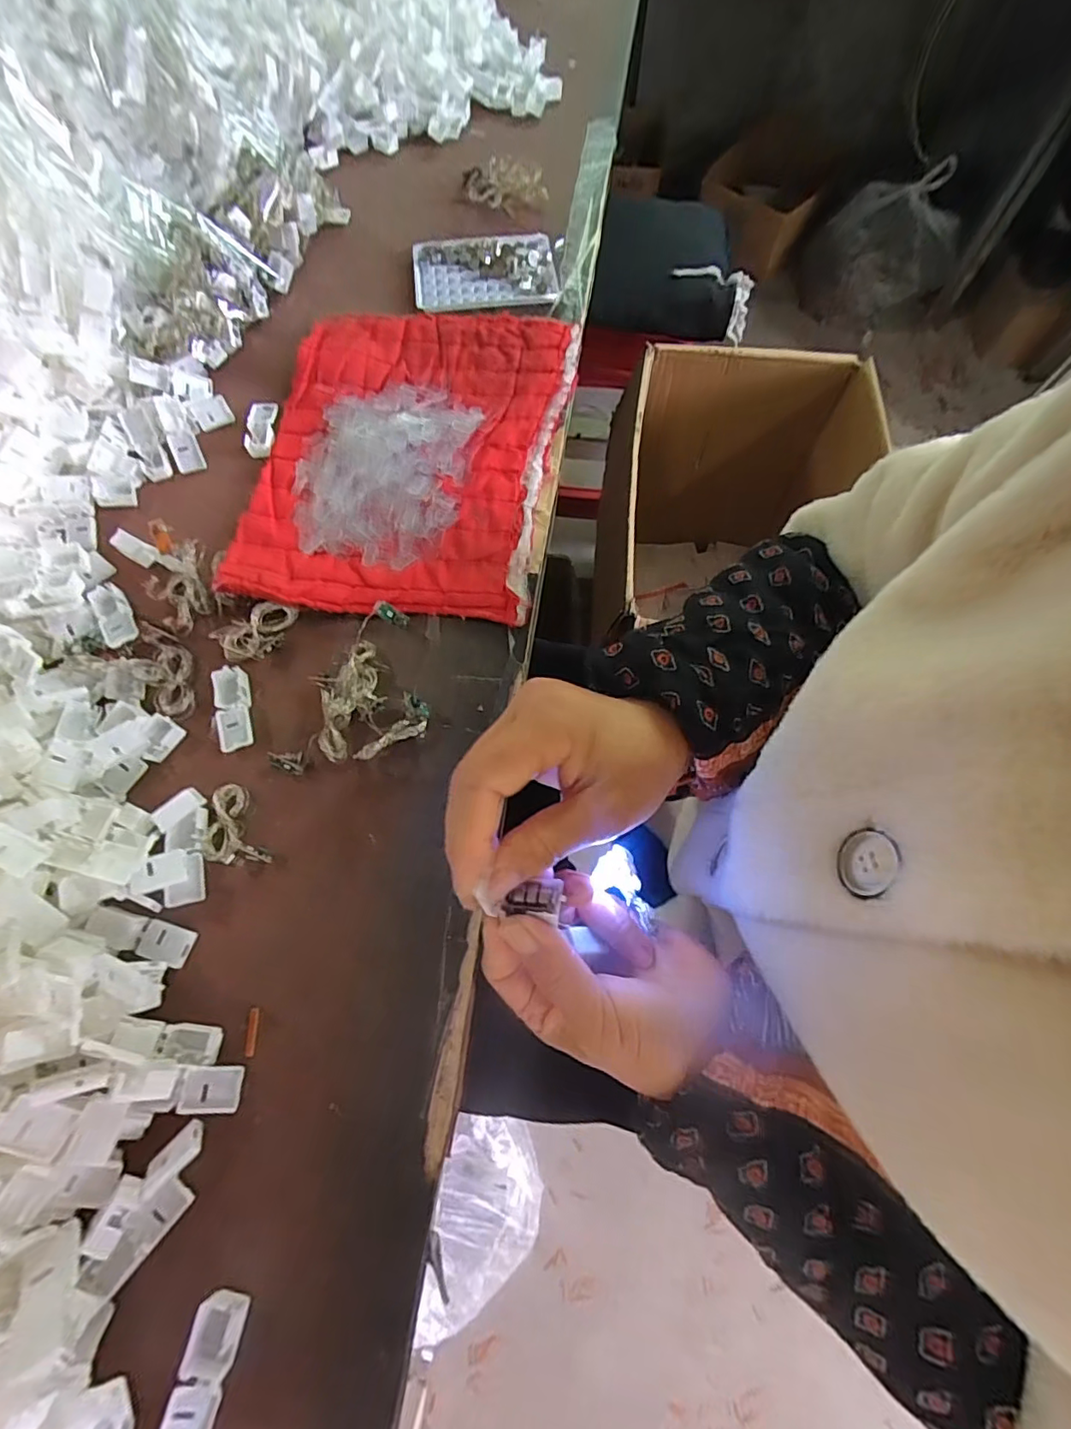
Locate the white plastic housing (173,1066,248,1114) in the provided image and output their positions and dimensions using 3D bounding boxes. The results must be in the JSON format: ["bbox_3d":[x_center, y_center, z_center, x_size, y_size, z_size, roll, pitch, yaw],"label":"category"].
[{"bbox_3d":[-0.165,0.190,0.275,0.029,0.007,0.020,3,69,1],"label":"white plastic housing"}]

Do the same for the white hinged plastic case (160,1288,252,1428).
[{"bbox_3d":[-0.145,0.288,0.237,0.021,0.007,0.056,12,69,4],"label":"white hinged plastic case"}]

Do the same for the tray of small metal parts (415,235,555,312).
[{"bbox_3d":[-0.048,-0.417,0.513,0.129,0.012,0.089,-4,69,-2],"label":"tray of small metal parts"}]

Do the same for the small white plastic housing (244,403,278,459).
[{"bbox_3d":[-0.222,-0.233,0.443,0.022,0.007,0.056,-4,69,-2],"label":"small white plastic housing"}]

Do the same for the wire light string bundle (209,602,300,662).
[{"bbox_3d":[-0.185,-0.057,0.367,0.053,0.014,0.029,-39,74,-14],"label":"wire light string bundle"}]

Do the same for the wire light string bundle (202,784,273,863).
[{"bbox_3d":[-0.181,0.069,0.322,0.032,0.013,0.057,-30,72,-11],"label":"wire light string bundle"}]

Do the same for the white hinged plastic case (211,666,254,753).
[{"bbox_3d":[-0.195,-0.004,0.352,0.020,0.010,0.056,-16,70,-7],"label":"white hinged plastic case"}]

